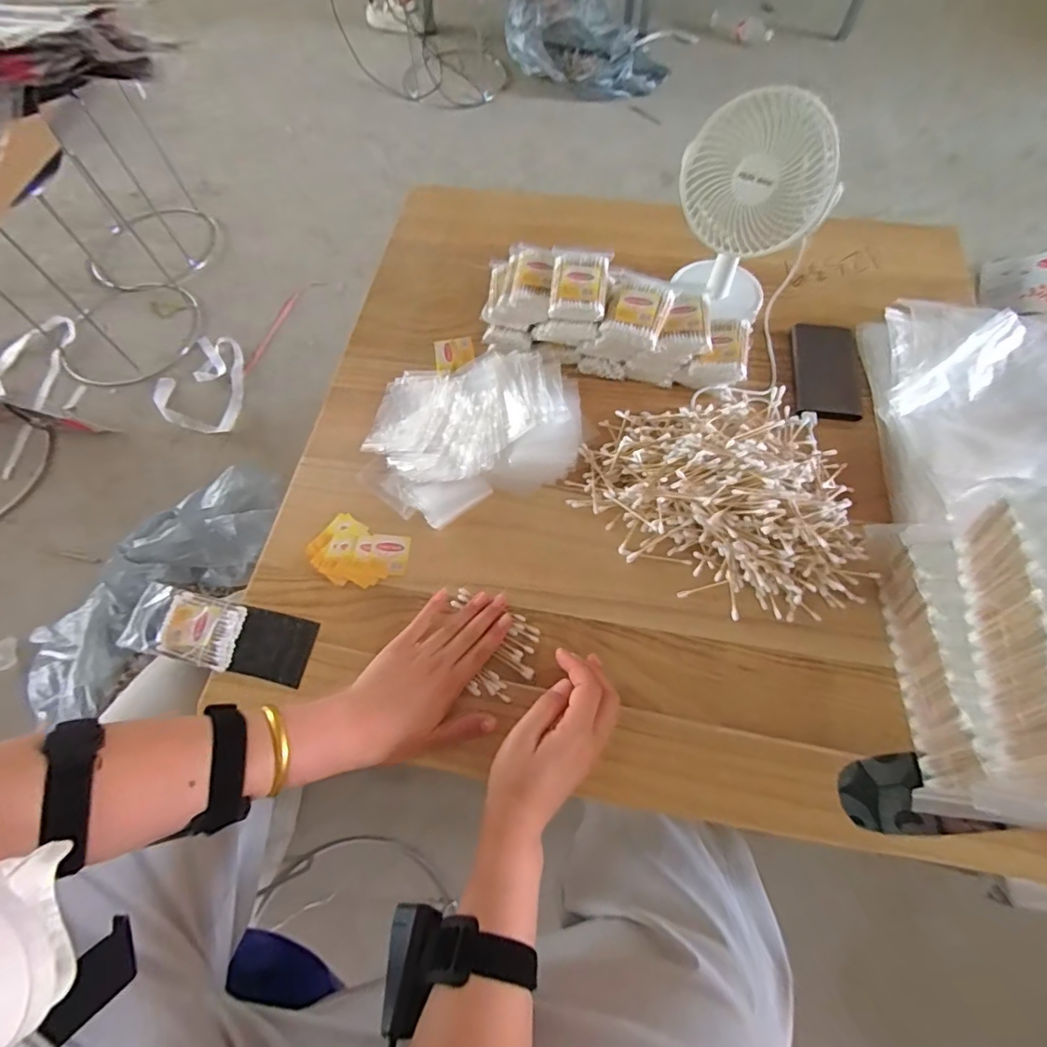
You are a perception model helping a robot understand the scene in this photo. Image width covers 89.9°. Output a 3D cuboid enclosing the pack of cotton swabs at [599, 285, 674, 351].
[{"bbox_3d":[0.118,-0.214,0.546,0.060,0.026,0.068,17,67,9],"label":"pack of cotton swabs"}]

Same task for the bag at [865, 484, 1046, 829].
[{"bbox_3d":[0.391,0.102,0.394,0.162,0.146,0.228,8,66,5],"label":"bag"}]

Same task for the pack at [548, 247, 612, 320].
[{"bbox_3d":[0.059,-0.251,0.548,0.060,0.020,0.079,5,66,4],"label":"pack"}]

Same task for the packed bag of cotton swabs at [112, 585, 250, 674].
[{"bbox_3d":[-0.325,0.097,0.501,0.110,0.011,0.063,11,66,7],"label":"packed bag of cotton swabs"}]

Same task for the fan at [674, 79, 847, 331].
[{"bbox_3d":[0.240,-0.334,0.572,0.151,0.229,0.093,24,68,12],"label":"fan"}]

